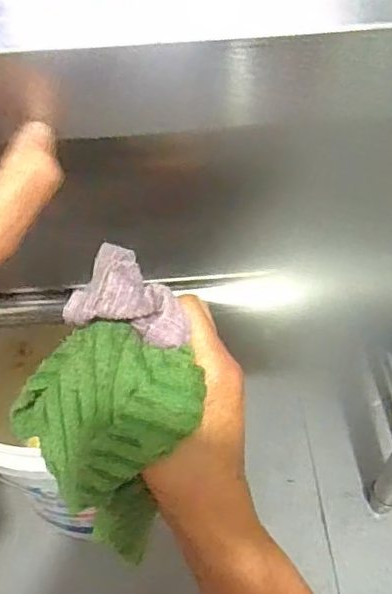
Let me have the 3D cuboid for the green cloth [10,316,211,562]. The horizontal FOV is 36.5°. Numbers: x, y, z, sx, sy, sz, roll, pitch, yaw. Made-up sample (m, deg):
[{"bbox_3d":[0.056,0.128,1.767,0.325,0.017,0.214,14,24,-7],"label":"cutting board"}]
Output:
[{"bbox_3d":[-0.056,0.070,0.327,0.101,0.071,0.088,20,55,17],"label":"green cloth"}]

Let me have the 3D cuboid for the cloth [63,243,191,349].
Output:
[{"bbox_3d":[-0.036,-0.001,0.326,0.061,0.029,0.046,4,52,5],"label":"cloth"}]

